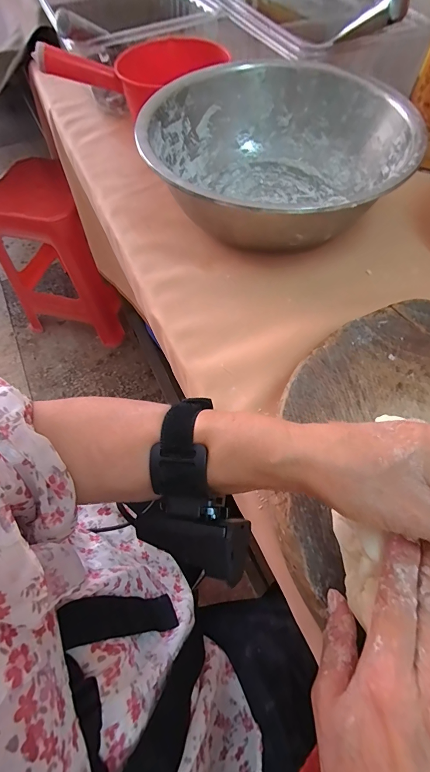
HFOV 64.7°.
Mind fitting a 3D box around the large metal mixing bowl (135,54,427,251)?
[{"bbox_3d":[0.082,-0.304,0.458,0.325,0.103,0.322,0,61,1],"label":"large metal mixing bowl"}]

